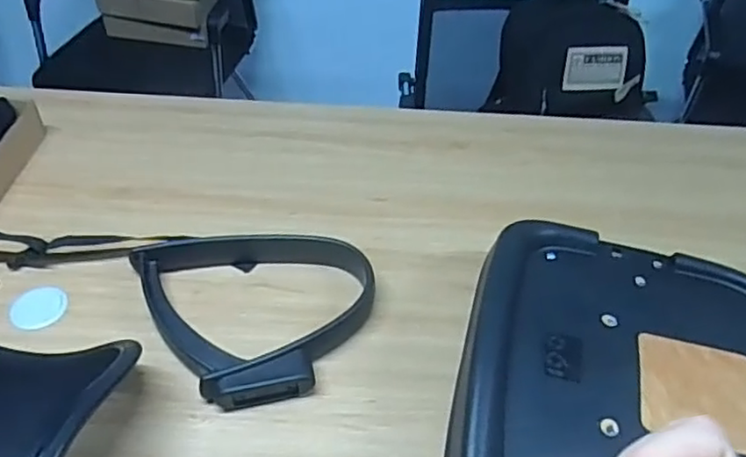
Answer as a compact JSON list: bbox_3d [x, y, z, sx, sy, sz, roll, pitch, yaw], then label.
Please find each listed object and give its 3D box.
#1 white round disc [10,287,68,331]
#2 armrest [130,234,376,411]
[{"bbox_3d":[-0.431,0.103,0.839,0.071,0.009,0.067,1,44,-1],"label":"white round disc"},{"bbox_3d":[-0.141,0.084,0.838,0.258,0.047,0.293,-26,51,-27],"label":"armrest"}]

